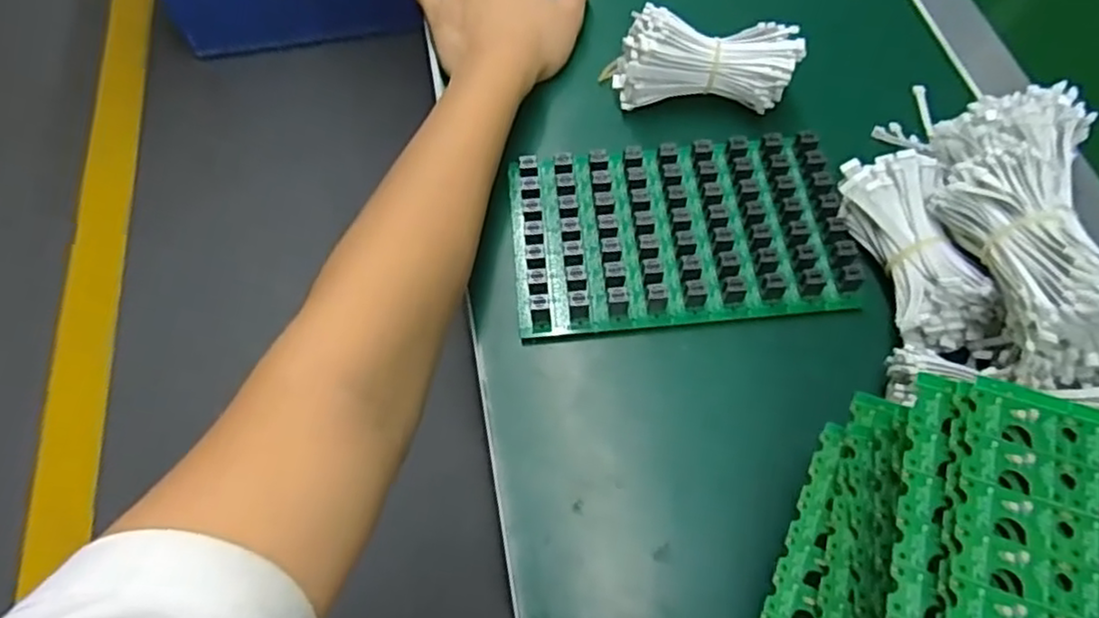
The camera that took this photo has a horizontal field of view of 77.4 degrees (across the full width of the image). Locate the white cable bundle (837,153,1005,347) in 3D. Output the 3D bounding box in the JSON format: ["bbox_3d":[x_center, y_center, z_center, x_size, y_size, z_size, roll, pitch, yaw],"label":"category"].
[{"bbox_3d":[0.194,-0.034,0.367,0.045,0.038,0.112,-11,62,-5],"label":"white cable bundle"}]

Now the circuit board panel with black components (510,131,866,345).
[{"bbox_3d":[0.075,-0.046,0.397,0.186,0.018,0.112,-5,62,-1],"label":"circuit board panel with black components"}]

